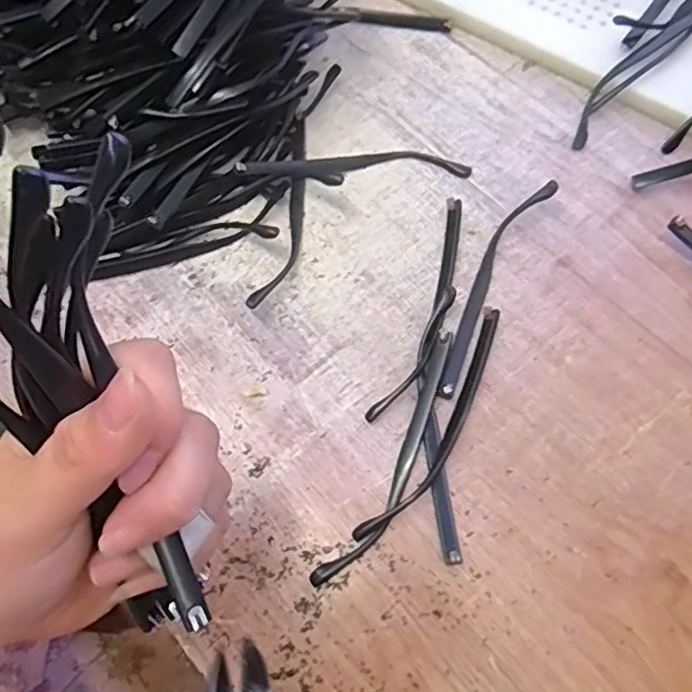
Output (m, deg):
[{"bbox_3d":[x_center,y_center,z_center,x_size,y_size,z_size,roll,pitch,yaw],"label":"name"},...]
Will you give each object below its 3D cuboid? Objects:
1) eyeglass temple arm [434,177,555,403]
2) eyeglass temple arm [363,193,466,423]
[{"bbox_3d":[0.079,-0.033,0.339,0.021,0.015,0.136,23,71,11],"label":"eyeglass temple arm"},{"bbox_3d":[0.043,-0.022,0.338,0.018,0.011,0.137,19,71,10],"label":"eyeglass temple arm"}]

